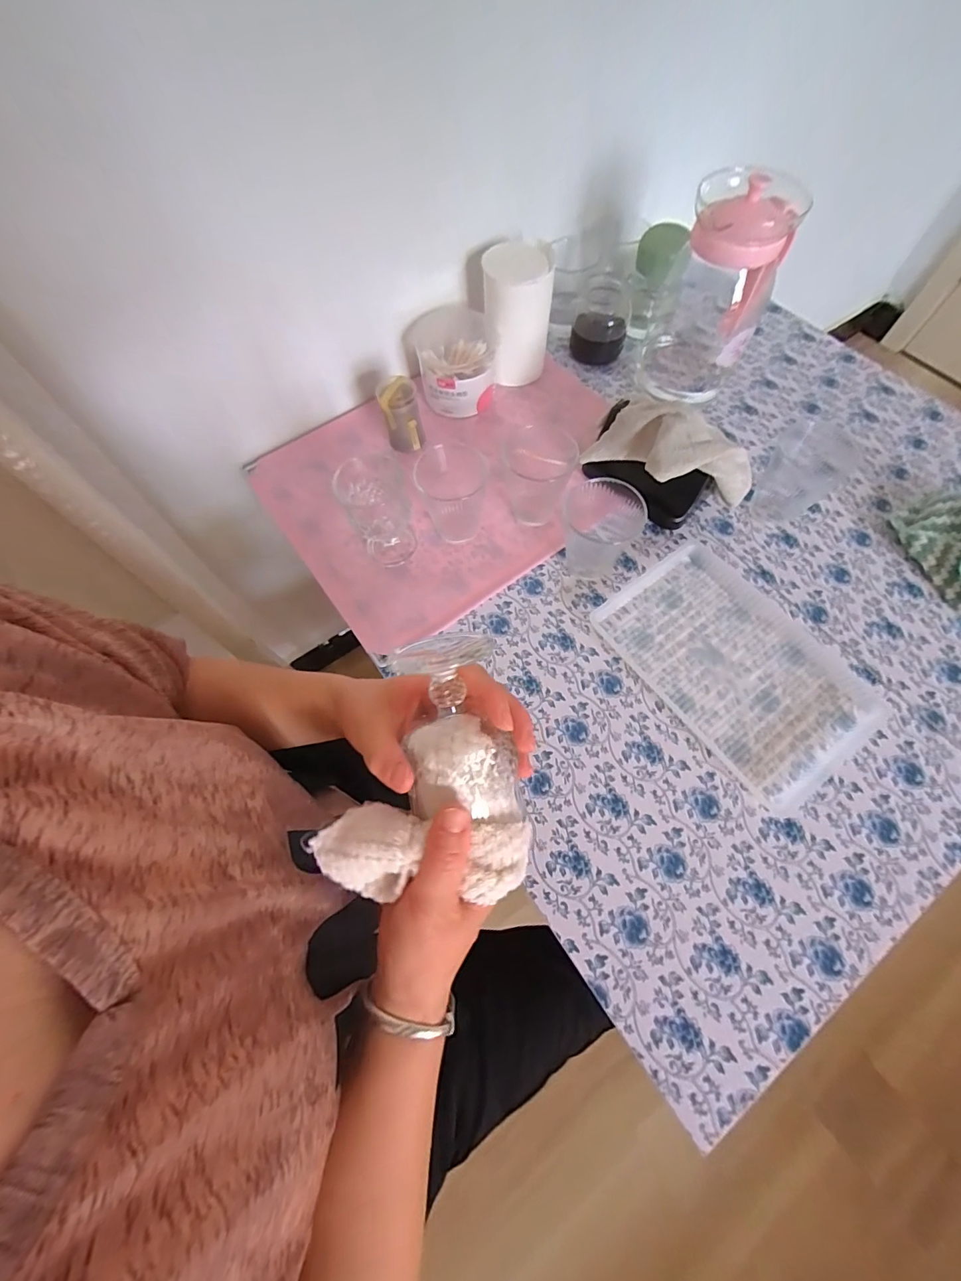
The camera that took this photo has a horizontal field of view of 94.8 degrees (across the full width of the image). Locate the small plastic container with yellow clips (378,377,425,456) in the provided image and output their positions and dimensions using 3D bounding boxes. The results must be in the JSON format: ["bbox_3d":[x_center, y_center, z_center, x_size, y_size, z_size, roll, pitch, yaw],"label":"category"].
[{"bbox_3d":[-0.096,-0.274,0.540,0.047,0.072,0.043,-14,68,-4],"label":"small plastic container with yellow clips"}]

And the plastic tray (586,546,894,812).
[{"bbox_3d":[0.255,0.021,0.442,0.166,0.024,0.244,-35,70,-12],"label":"plastic tray"}]

